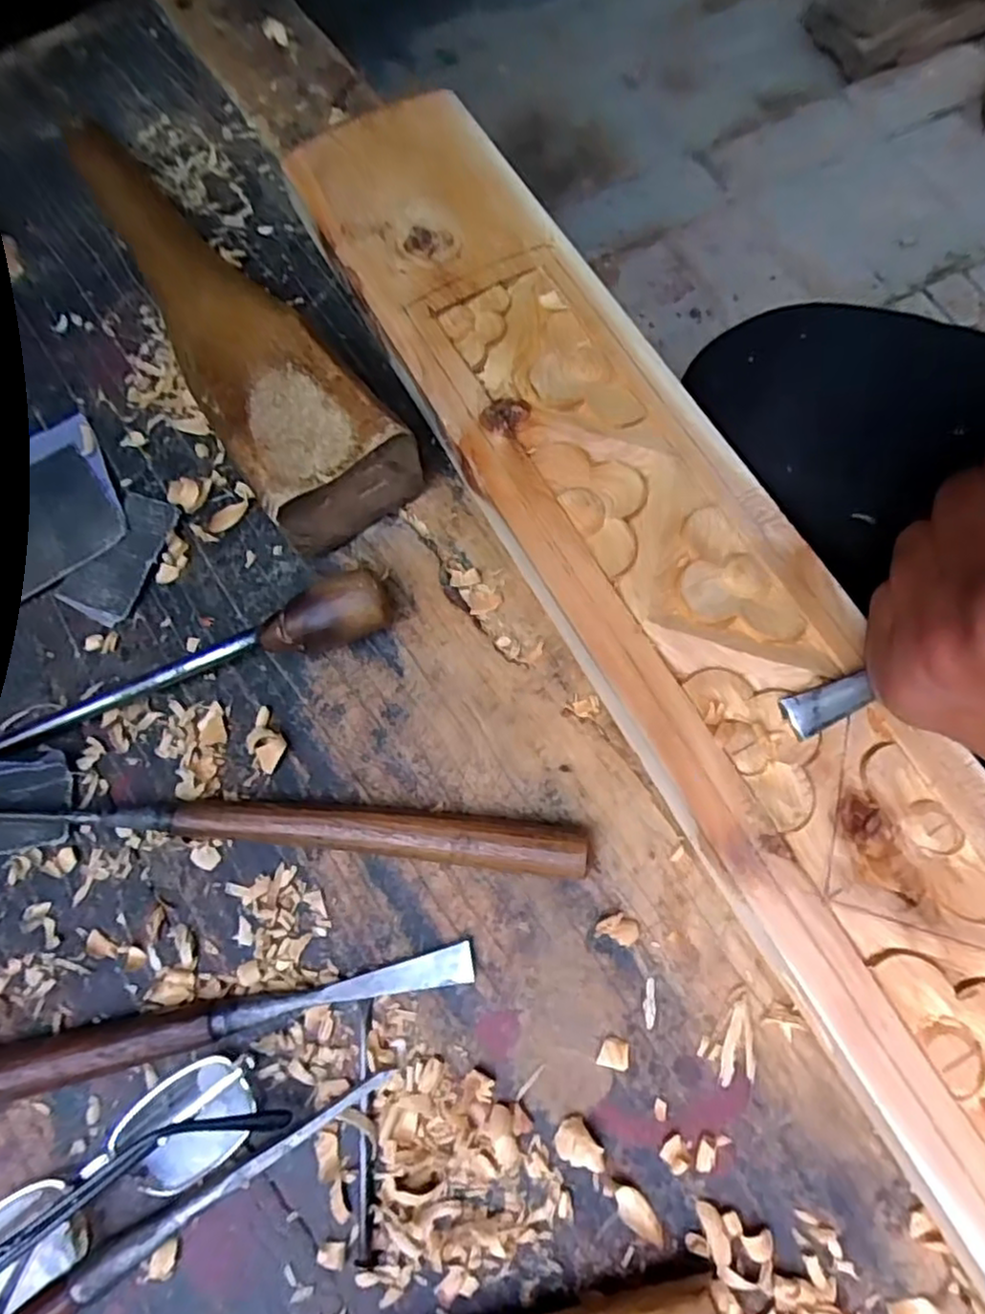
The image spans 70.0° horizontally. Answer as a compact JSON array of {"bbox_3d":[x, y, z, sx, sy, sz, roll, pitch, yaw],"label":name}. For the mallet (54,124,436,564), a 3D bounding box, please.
[{"bbox_3d":[-0.134,-0.165,0.330,0.063,0.048,0.269,-35,73,-9],"label":"mallet"}]

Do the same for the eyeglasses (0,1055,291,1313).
[{"bbox_3d":[-0.131,0.180,0.233,0.121,0.022,0.036,-34,73,-9],"label":"eyeglasses"}]

